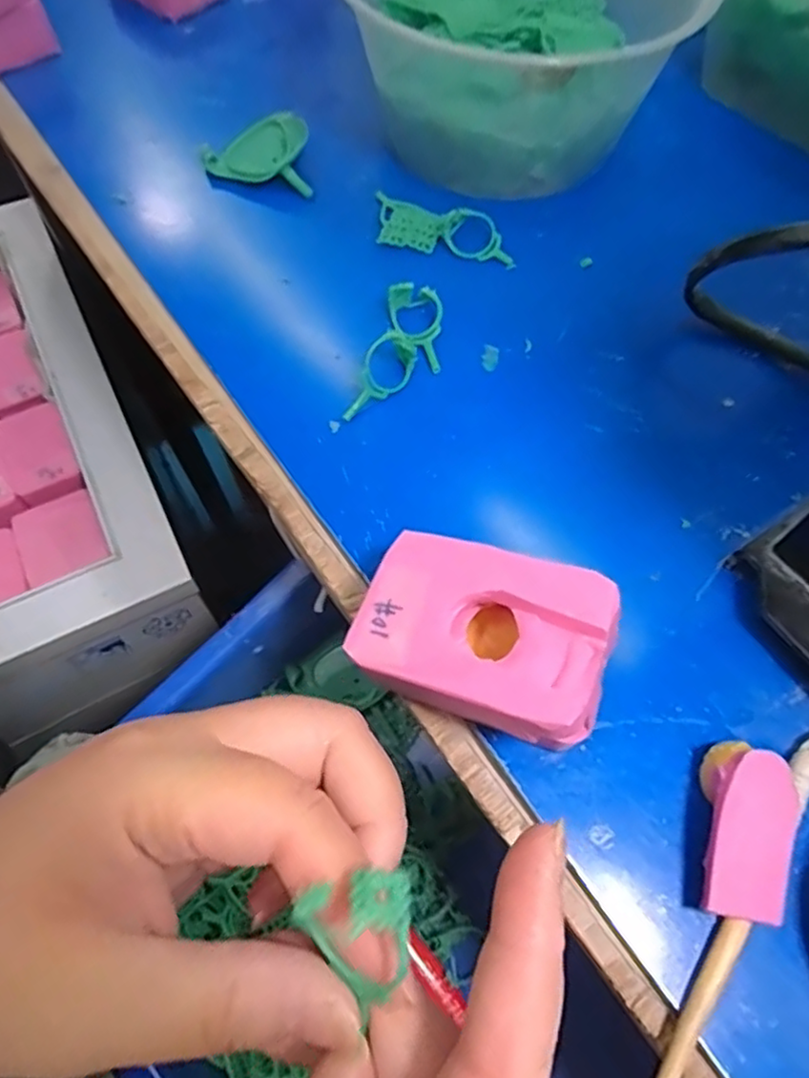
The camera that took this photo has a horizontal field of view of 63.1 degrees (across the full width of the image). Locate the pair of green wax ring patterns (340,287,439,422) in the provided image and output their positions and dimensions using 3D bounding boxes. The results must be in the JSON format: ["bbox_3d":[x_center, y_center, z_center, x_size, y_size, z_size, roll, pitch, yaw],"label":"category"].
[{"bbox_3d":[0.000,-0.077,0.270,0.028,0.014,0.068,14,64,7],"label":"pair of green wax ring patterns"}]

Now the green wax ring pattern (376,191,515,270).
[{"bbox_3d":[0.019,-0.147,0.309,0.067,0.010,0.031,10,63,5],"label":"green wax ring pattern"}]

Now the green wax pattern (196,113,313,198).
[{"bbox_3d":[-0.074,-0.189,0.325,0.052,0.020,0.045,-11,64,-6],"label":"green wax pattern"}]

